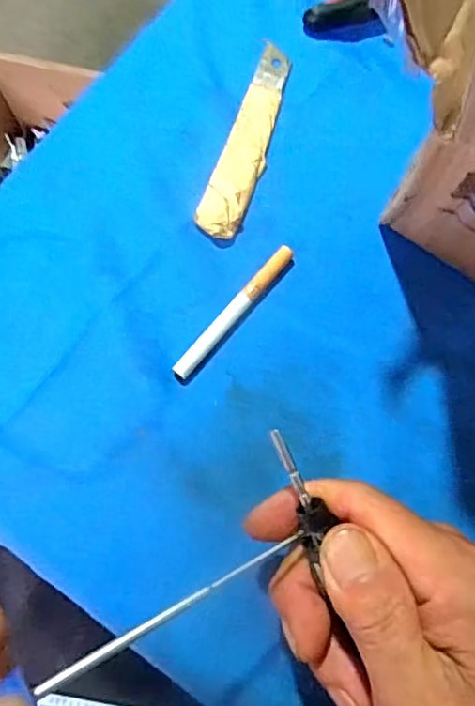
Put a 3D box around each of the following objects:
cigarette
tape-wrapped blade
[{"bbox_3d":[-0.001,-0.021,0.297,0.008,0.006,0.084,40,79,6],"label":"cigarette"},{"bbox_3d":[0.007,-0.115,0.318,0.023,0.006,0.116,19,78,2],"label":"tape-wrapped blade"}]

